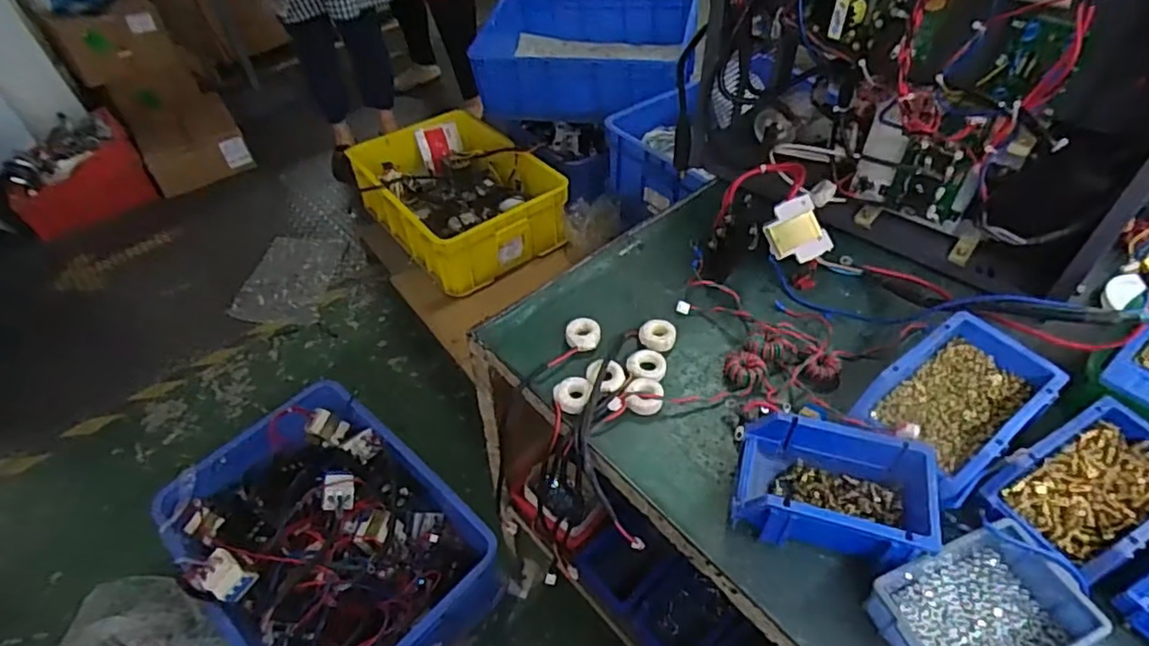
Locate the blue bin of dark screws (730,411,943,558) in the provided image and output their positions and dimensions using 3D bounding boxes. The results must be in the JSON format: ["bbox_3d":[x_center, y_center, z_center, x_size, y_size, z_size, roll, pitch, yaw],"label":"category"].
[{"bbox_3d":[0.233,0.147,0.571,0.157,0.067,0.119,11,49,13],"label":"blue bin of dark screws"}]

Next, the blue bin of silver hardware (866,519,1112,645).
[{"bbox_3d":[0.327,0.232,0.507,0.157,0.048,0.104,-17,49,-13],"label":"blue bin of silver hardware"}]

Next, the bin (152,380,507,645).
[{"bbox_3d":[-0.497,0.437,1.278,0.649,0.281,0.450,33,57,28],"label":"bin"}]

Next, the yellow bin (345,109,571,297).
[{"bbox_3d":[-0.333,-0.406,1.906,0.491,0.169,0.647,-30,53,-22],"label":"yellow bin"}]

